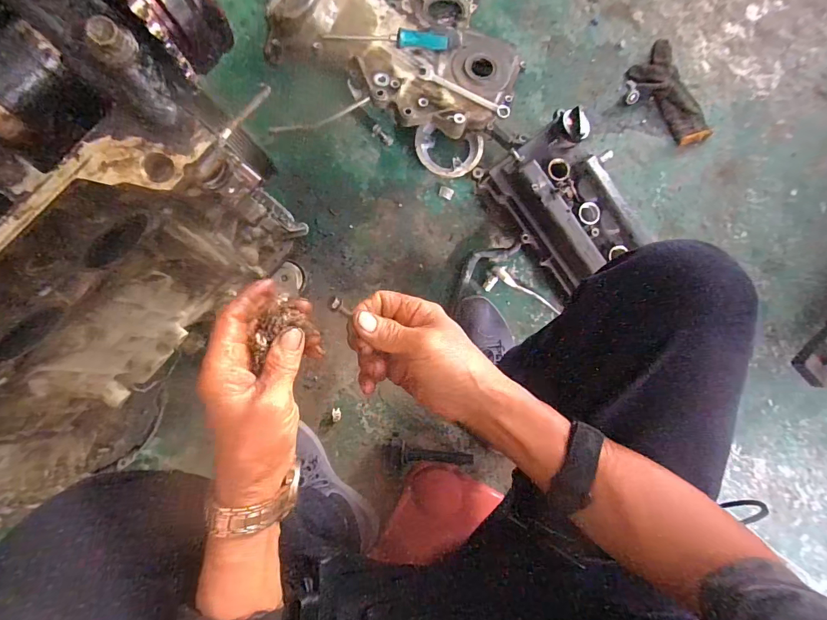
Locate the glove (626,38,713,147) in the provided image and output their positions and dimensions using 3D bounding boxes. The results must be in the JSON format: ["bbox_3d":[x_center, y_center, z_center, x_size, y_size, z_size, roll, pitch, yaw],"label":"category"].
[{"bbox_3d":[0.471,-0.392,0.728,0.081,0.030,0.195,-28,87,-7],"label":"glove"}]

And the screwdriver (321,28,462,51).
[{"bbox_3d":[-0.034,-0.444,0.643,0.219,0.023,0.024,6,84,-4],"label":"screwdriver"}]

